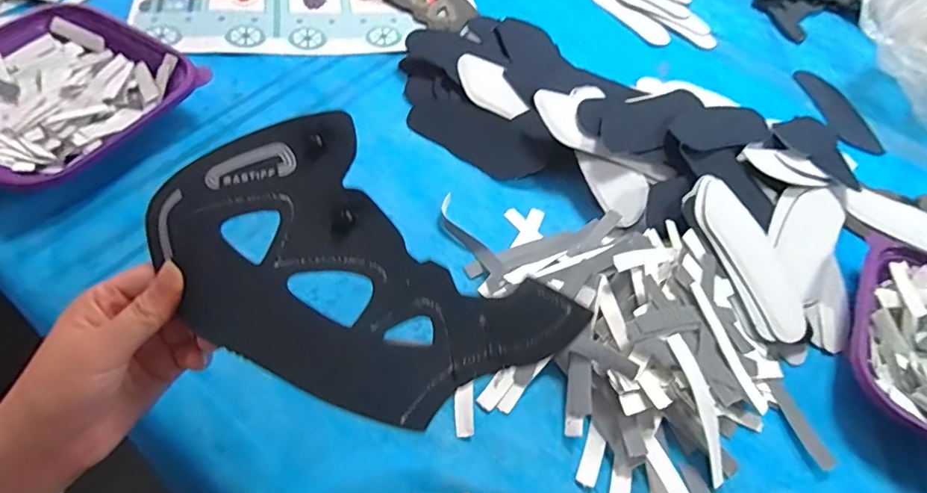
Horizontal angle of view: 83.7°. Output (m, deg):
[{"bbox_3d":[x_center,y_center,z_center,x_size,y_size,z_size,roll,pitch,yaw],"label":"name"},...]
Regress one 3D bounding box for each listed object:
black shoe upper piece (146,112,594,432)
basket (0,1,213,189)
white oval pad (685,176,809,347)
[{"bbox_3d":[-0.058,0.017,0.250,0.195,0.009,0.118,40,84,6],"label":"black shoe upper piece"},{"bbox_3d":[-0.347,-0.133,0.448,0.161,0.052,0.188,29,56,9],"label":"basket"},{"bbox_3d":[0.250,0.008,0.456,0.075,0.007,0.151,-22,77,-26],"label":"white oval pad"}]

